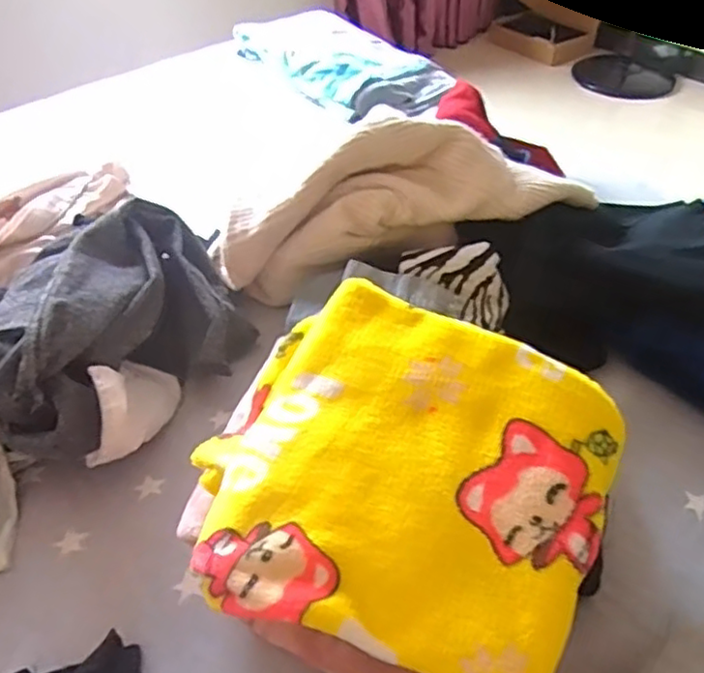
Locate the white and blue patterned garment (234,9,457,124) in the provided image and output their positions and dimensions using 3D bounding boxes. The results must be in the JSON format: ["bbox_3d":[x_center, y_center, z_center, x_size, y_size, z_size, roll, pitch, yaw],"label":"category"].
[{"bbox_3d":[-0.015,-0.594,1.418,0.278,0.062,0.501,-30,50,-28],"label":"white and blue patterned garment"}]

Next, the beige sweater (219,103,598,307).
[{"bbox_3d":[0.053,-0.167,0.816,0.472,0.196,0.105,-15,42,9],"label":"beige sweater"}]

